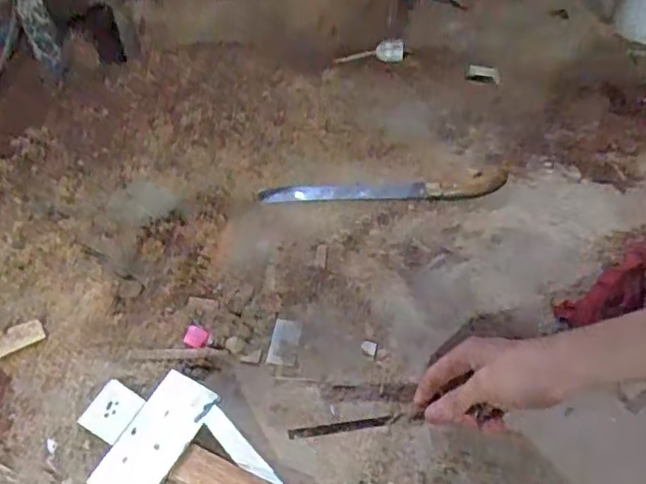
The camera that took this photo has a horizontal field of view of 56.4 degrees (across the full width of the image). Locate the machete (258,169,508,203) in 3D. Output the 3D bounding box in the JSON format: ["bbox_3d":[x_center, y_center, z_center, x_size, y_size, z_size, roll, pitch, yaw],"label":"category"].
[{"bbox_3d":[0.078,-0.072,0.769,0.309,0.018,0.041,-1,48,-2],"label":"machete"}]

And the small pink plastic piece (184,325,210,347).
[{"bbox_3d":[-0.137,0.102,0.652,0.024,0.011,0.022,1,48,-1],"label":"small pink plastic piece"}]

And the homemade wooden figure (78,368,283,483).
[{"bbox_3d":[-0.124,0.198,0.542,0.225,0.037,0.118,26,52,21],"label":"homemade wooden figure"}]

